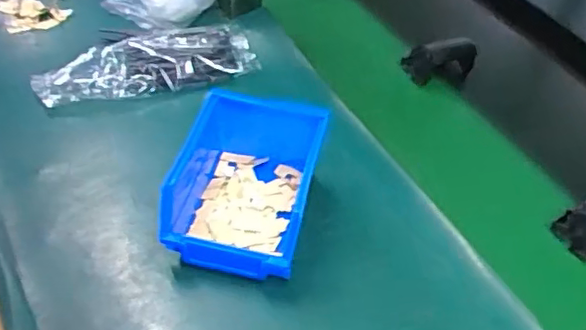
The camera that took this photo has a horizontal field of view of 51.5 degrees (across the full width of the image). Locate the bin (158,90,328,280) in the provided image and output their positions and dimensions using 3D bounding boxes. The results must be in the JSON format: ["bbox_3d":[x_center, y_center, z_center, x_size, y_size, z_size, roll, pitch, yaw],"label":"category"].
[{"bbox_3d":[-0.048,0.018,0.513,0.123,0.080,0.139,13,47,6],"label":"bin"}]

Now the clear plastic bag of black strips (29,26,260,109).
[{"bbox_3d":[-0.156,-0.107,0.652,0.228,0.036,0.087,-9,48,-14],"label":"clear plastic bag of black strips"}]

